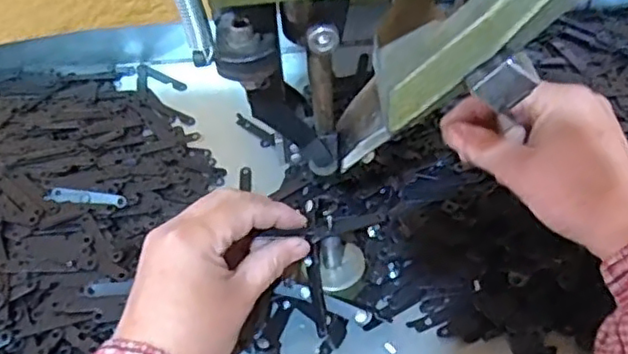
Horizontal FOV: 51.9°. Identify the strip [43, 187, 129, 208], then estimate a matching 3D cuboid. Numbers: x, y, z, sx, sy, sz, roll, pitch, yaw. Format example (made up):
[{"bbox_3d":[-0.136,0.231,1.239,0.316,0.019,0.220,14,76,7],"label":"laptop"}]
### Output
[{"bbox_3d":[-0.160,0.015,0.455,0.055,0.004,0.012,7,49,-2],"label":"strip"}]

